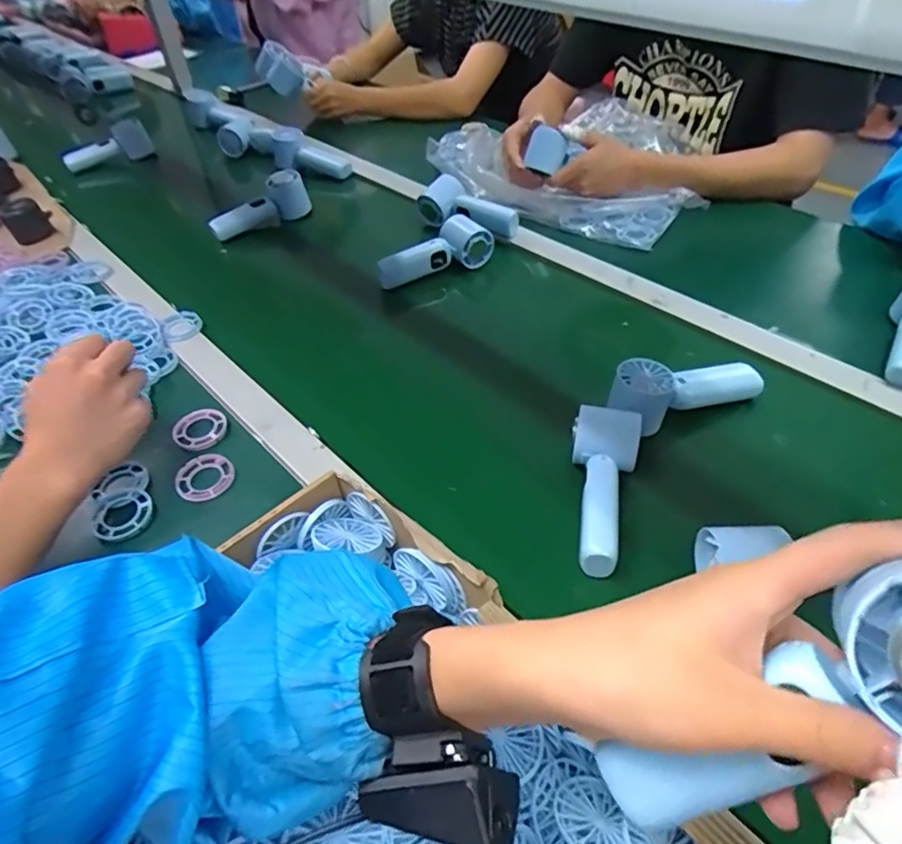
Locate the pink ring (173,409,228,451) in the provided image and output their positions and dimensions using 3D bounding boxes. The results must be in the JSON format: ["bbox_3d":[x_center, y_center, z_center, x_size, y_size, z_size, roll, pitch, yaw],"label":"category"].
[{"bbox_3d":[-0.247,0.007,0.581,0.048,0.007,0.049,-2,46,2],"label":"pink ring"}]

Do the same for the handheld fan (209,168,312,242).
[{"bbox_3d":[-0.282,-0.314,0.878,0.151,0.074,0.047,-32,51,-8],"label":"handheld fan"}]

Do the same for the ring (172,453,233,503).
[{"bbox_3d":[-0.228,0.051,0.545,0.051,0.010,0.052,-2,46,2],"label":"ring"}]

